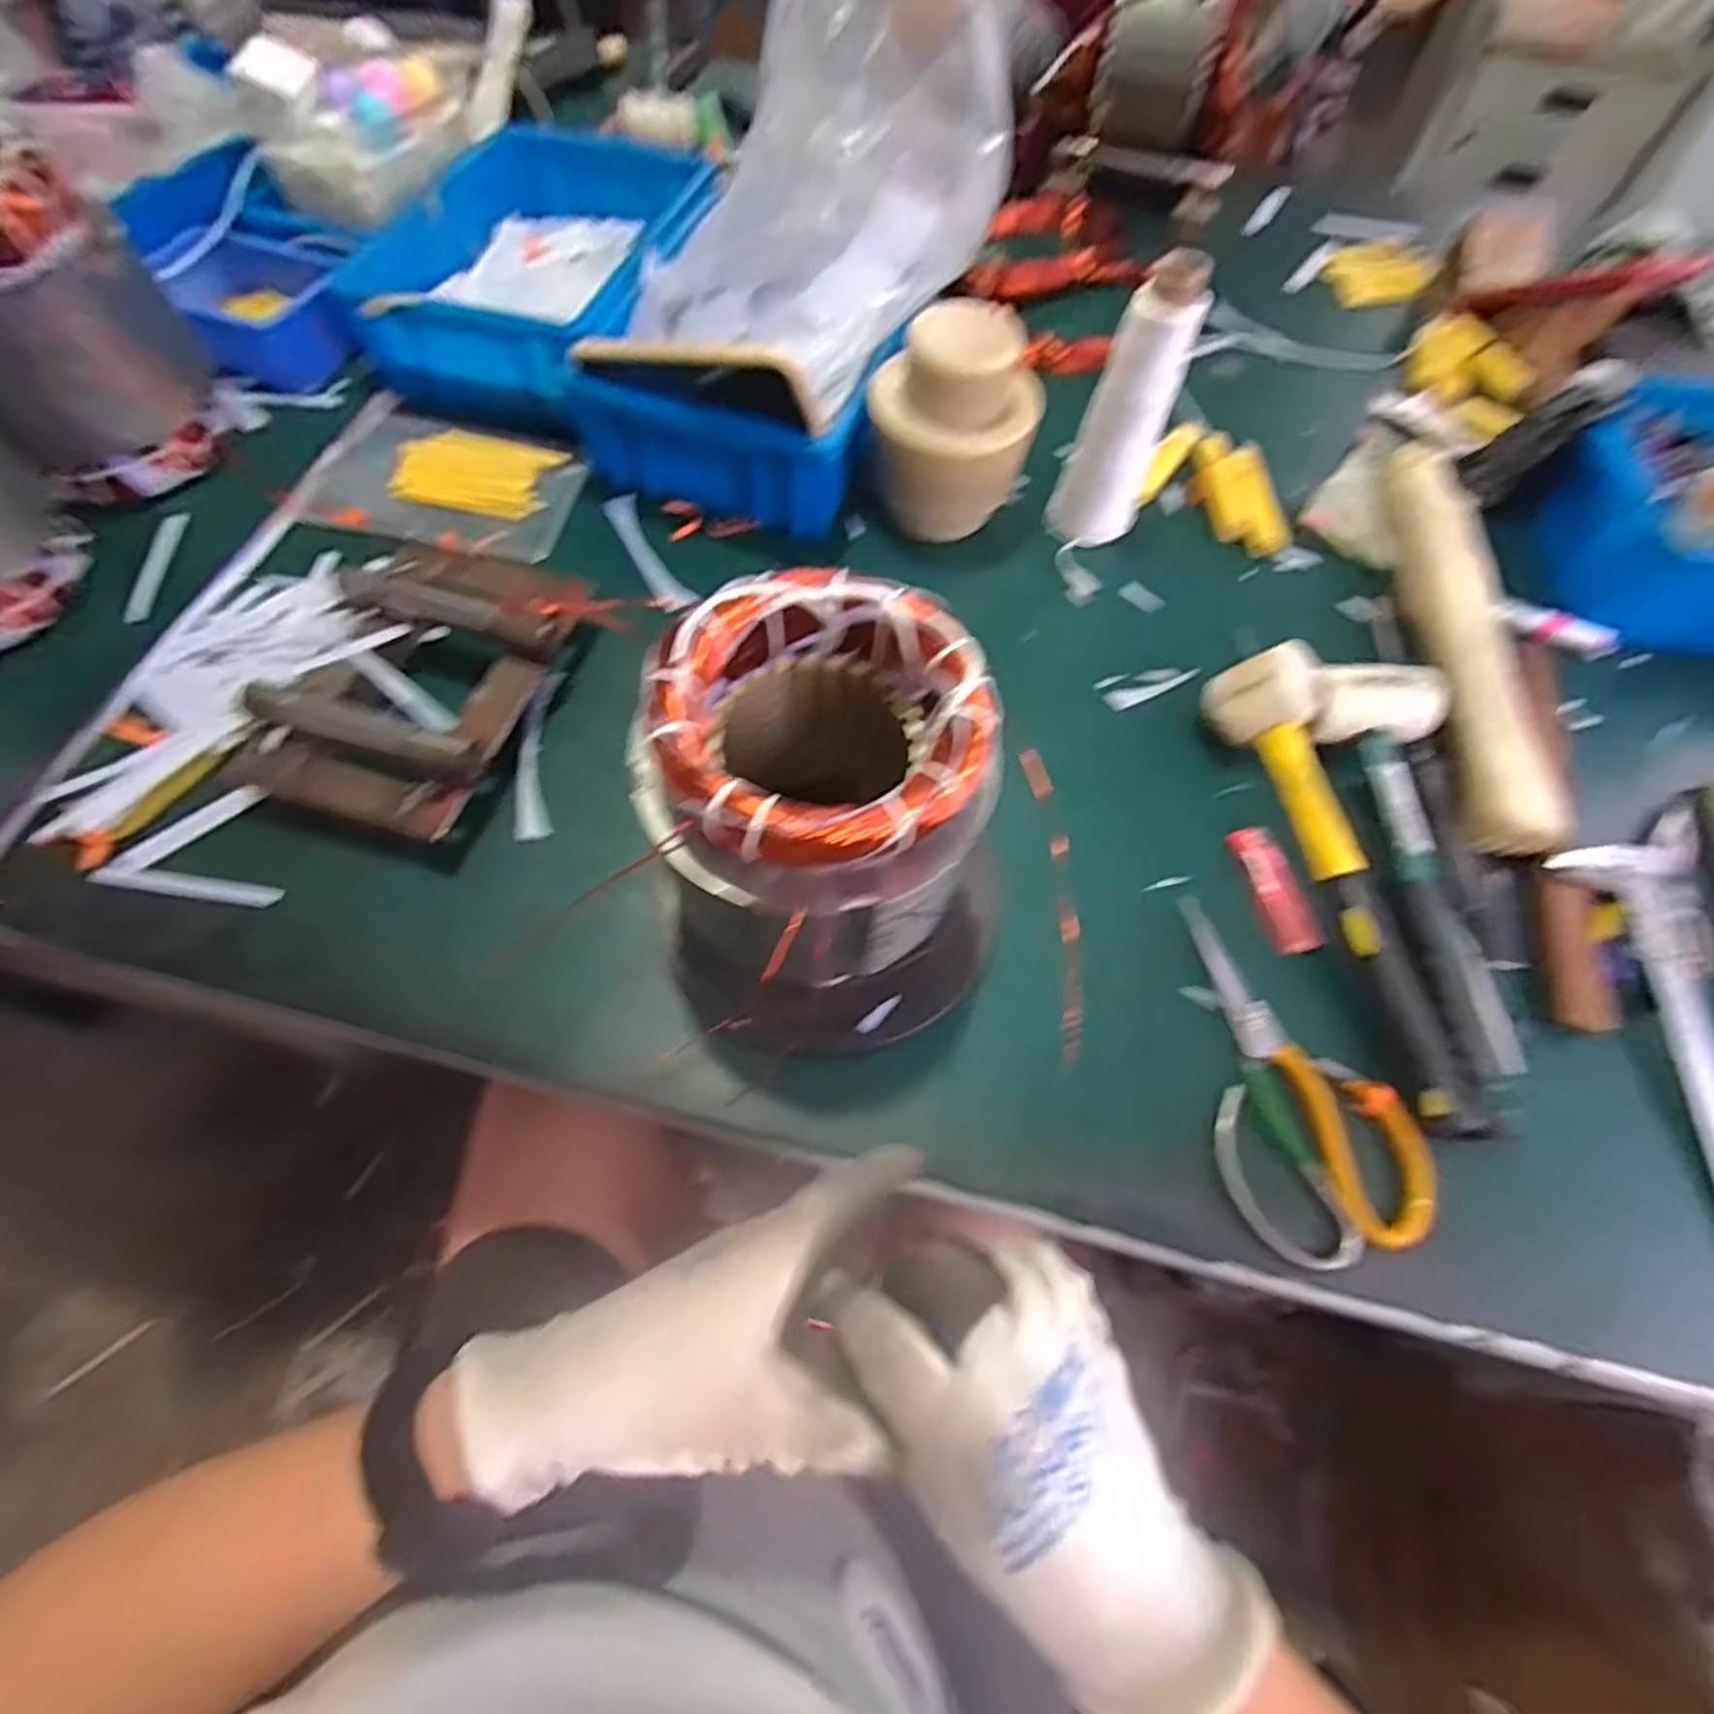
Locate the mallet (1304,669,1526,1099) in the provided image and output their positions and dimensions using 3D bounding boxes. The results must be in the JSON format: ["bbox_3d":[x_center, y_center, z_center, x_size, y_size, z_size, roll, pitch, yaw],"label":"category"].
[{"bbox_3d":[0.320,0.003,0.437,0.078,0.039,0.266,1,63,-2],"label":"mallet"}]

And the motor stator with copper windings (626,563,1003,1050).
[{"bbox_3d":[-0.015,-0.006,0.363,0.154,0.180,0.159,-12,64,-8],"label":"motor stator with copper windings"}]

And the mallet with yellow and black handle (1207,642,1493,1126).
[{"bbox_3d":[0.278,0.007,0.430,0.057,0.053,0.279,-11,64,-8],"label":"mallet with yellow and black handle"}]

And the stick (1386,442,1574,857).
[{"bbox_3d":[0.415,-0.161,0.538,0.051,0.049,0.348,7,63,1],"label":"stick"}]

